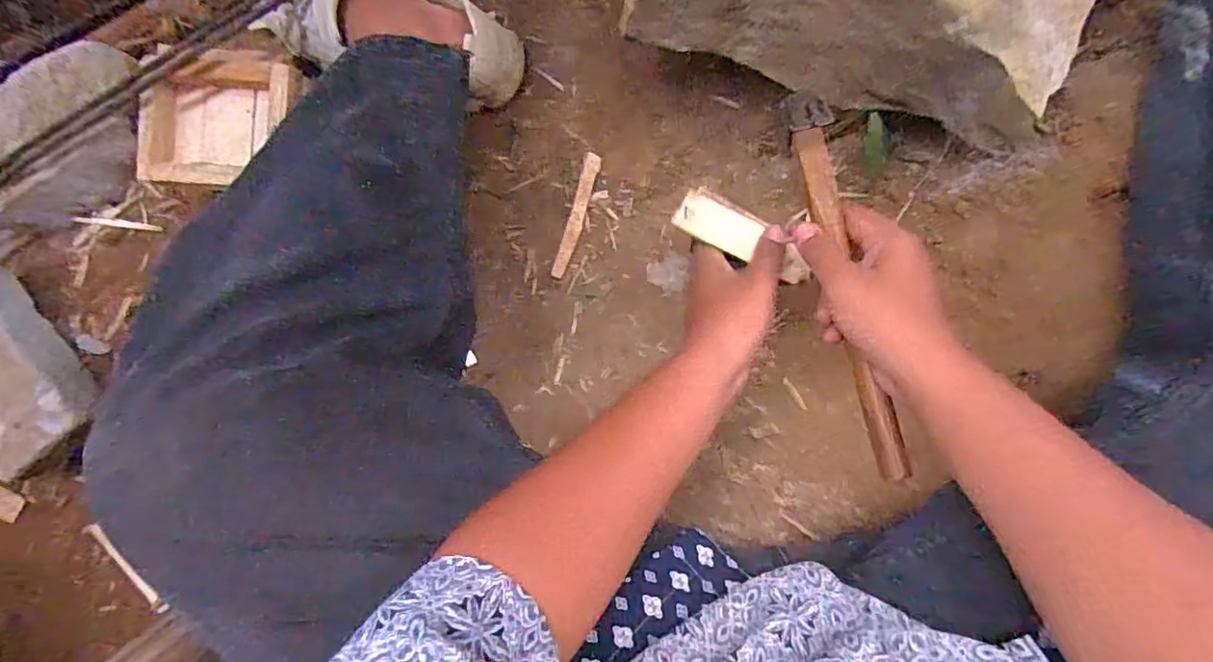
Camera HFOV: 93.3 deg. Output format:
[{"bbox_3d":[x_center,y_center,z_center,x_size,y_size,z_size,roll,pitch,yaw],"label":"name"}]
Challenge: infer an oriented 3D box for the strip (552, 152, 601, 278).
[{"bbox_3d":[-0.030,-0.119,0.594,0.016,0.007,0.131,17,94,4],"label":"strip"}]

